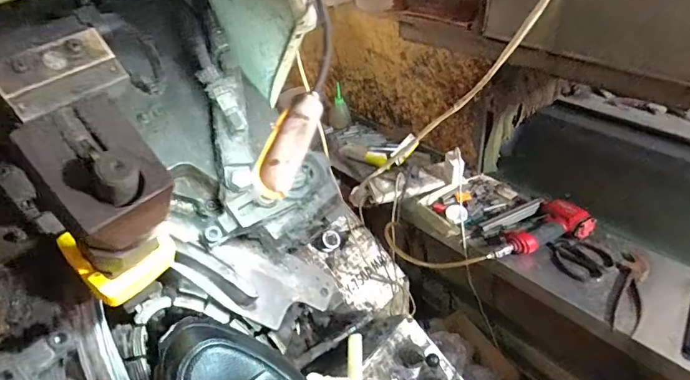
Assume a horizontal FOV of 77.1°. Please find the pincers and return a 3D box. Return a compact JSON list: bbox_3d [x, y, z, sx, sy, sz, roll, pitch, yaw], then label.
[{"bbox_3d":[0.515,0.181,0.787,0.052,0.030,0.170,17,46,27],"label":"pincers"}]

